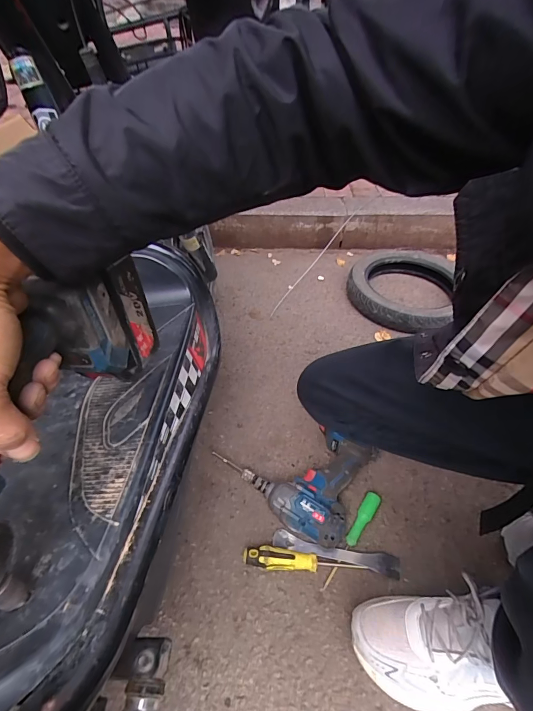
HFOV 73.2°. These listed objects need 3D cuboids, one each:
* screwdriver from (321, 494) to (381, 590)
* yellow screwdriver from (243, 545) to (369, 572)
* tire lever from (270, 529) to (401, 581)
[{"bbox_3d":[0.139,0.296,0.581,0.025,0.022,0.170,28,50,25],"label":"screwdriver"},{"bbox_3d":[0.057,0.319,0.552,0.184,0.033,0.029,4,44,3],"label":"yellow screwdriver"},{"bbox_3d":[0.110,0.313,0.575,0.198,0.013,0.031,10,45,9],"label":"tire lever"}]

